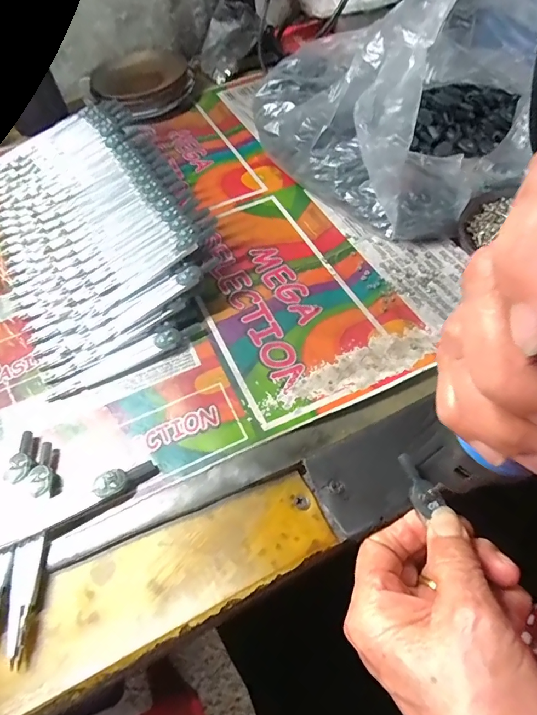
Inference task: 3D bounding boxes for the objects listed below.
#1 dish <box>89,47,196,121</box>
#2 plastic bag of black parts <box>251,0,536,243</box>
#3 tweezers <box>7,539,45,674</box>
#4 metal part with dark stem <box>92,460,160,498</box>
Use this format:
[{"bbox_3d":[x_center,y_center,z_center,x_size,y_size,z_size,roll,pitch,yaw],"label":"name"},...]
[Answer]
[{"bbox_3d":[-0.149,-0.331,0.525,0.118,0.035,0.113,-2,54,3],"label":"dish"},{"bbox_3d":[0.113,-0.248,0.387,0.210,0.131,0.259,-34,59,-18],"label":"plastic bag of black parts"},{"bbox_3d":[-0.124,0.121,0.218,0.015,0.005,0.056,-9,54,-2],"label":"tweezers"},{"bbox_3d":[-0.082,0.070,0.249,0.036,0.009,0.013,-15,53,-24],"label":"metal part with dark stem"}]

